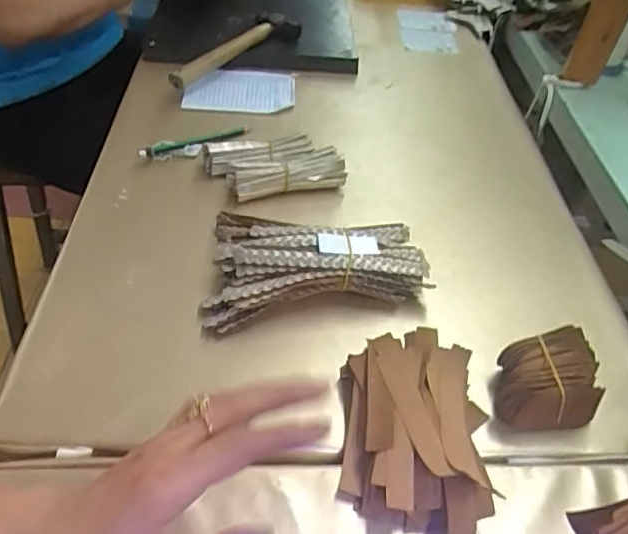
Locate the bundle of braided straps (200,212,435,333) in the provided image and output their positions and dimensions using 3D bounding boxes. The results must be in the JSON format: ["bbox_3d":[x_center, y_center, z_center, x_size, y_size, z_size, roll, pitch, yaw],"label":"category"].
[{"bbox_3d":[-0.003,-0.011,0.524,0.194,0.056,0.126,-2,44,-12],"label":"bundle of braided straps"}]

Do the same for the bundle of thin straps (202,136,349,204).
[{"bbox_3d":[-0.043,-0.109,0.616,0.140,0.036,0.078,-6,47,-13],"label":"bundle of thin straps"}]

